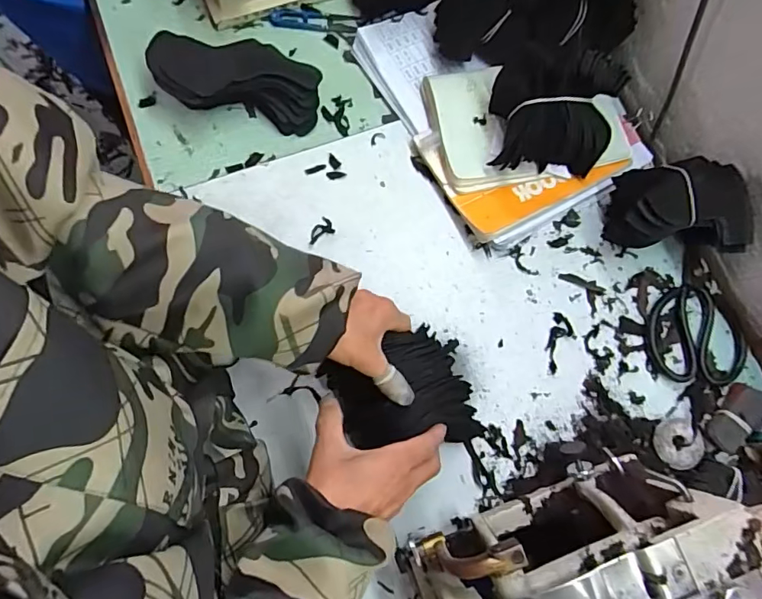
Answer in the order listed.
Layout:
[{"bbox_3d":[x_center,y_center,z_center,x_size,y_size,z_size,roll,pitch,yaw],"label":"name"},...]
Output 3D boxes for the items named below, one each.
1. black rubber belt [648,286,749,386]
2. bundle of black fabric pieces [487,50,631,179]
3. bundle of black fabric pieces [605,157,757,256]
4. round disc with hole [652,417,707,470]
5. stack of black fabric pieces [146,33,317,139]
[{"bbox_3d":[0.327,0.045,0.527,0.092,0.017,0.108,-37,80,-7],"label":"black rubber belt"},{"bbox_3d":[0.178,-0.184,0.501,0.120,0.079,0.088,1,78,-1],"label":"bundle of black fabric pieces"},{"bbox_3d":[0.298,-0.094,0.502,0.118,0.088,0.090,16,78,2],"label":"bundle of black fabric pieces"},{"bbox_3d":[0.299,0.144,0.497,0.050,0.008,0.046,0,78,-1],"label":"round disc with hole"},{"bbox_3d":[-0.155,-0.237,0.539,0.175,0.056,0.078,8,78,1],"label":"stack of black fabric pieces"}]

